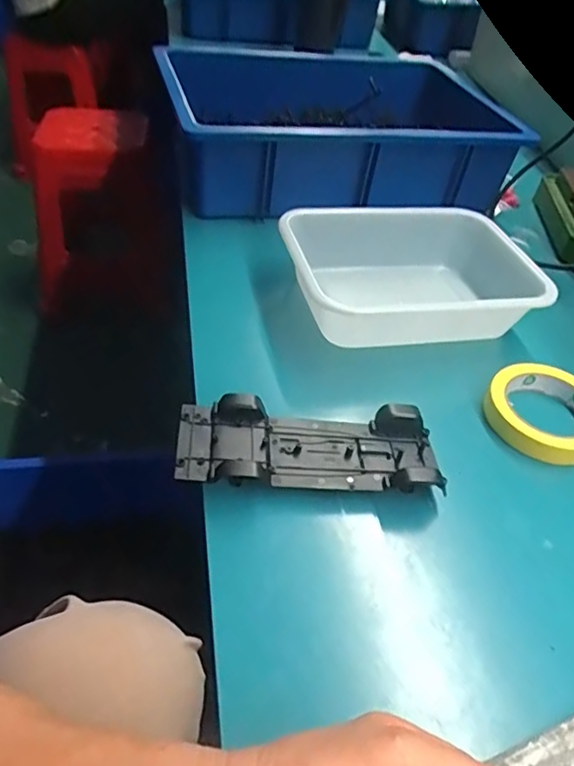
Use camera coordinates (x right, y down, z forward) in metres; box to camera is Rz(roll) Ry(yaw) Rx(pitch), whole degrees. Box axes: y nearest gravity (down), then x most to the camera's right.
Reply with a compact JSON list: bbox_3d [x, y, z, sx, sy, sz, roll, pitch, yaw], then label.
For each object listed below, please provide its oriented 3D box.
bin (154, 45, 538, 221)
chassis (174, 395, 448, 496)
[{"bbox_3d":[0.079,-0.355,0.785,0.466,0.109,0.306,-7,45,-13],"label":"bin"},{"bbox_3d":[0.018,0.049,0.428,0.190,0.040,0.073,0,44,-6],"label":"chassis"}]

